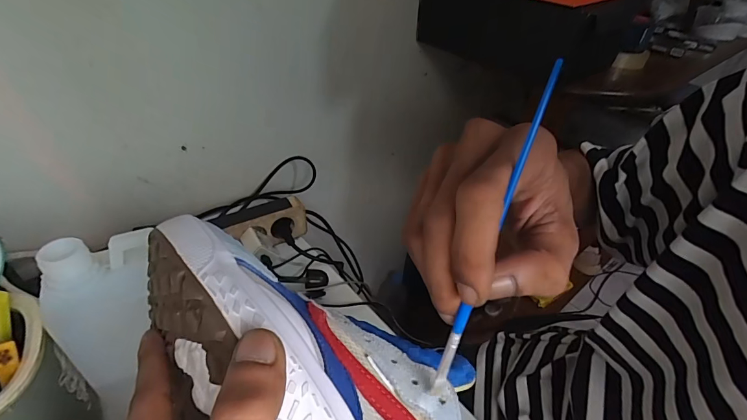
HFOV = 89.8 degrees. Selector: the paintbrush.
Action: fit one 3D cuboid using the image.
[{"bbox_3d":[0.050,0.022,0.168,0.006,0.168,0.010,22,23,21],"label":"paintbrush"}]

